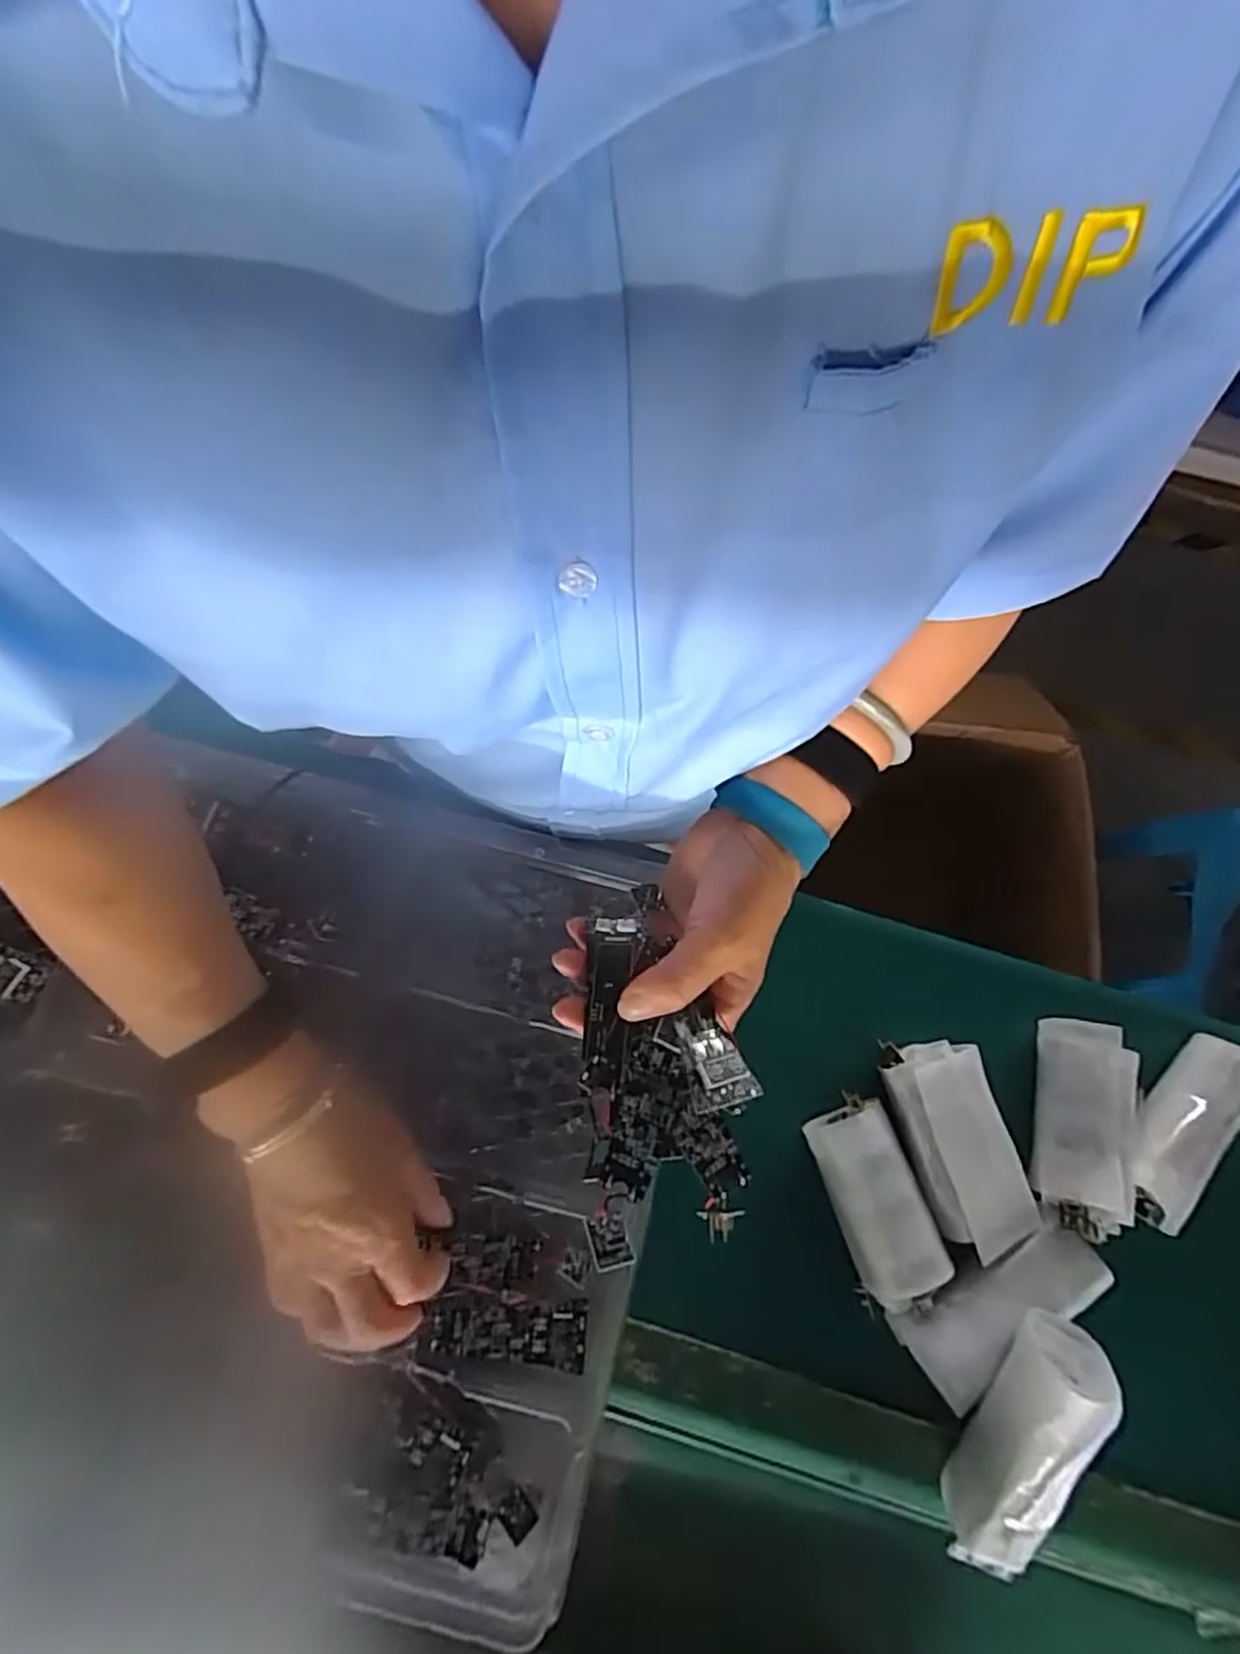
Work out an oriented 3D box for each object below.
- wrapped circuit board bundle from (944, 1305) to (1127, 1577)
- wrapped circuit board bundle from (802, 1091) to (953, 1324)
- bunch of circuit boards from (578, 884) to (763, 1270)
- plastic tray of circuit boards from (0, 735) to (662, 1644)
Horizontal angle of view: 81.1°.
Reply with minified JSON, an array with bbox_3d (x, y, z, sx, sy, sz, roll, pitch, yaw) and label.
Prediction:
[{"bbox_3d":[0.228,0.355,0.412,0.043,0.064,0.135,26,93,6],"label":"wrapped circuit board bundle"},{"bbox_3d":[0.164,0.240,0.461,0.054,0.031,0.125,-16,75,-5],"label":"wrapped circuit board bundle"},{"bbox_3d":[0.019,0.105,0.331,0.072,0.034,0.153,-3,75,-2],"label":"bunch of circuit boards"},{"bbox_3d":[-0.264,0.162,0.415,0.540,0.048,0.420,11,75,2],"label":"plastic tray of circuit boards"}]

